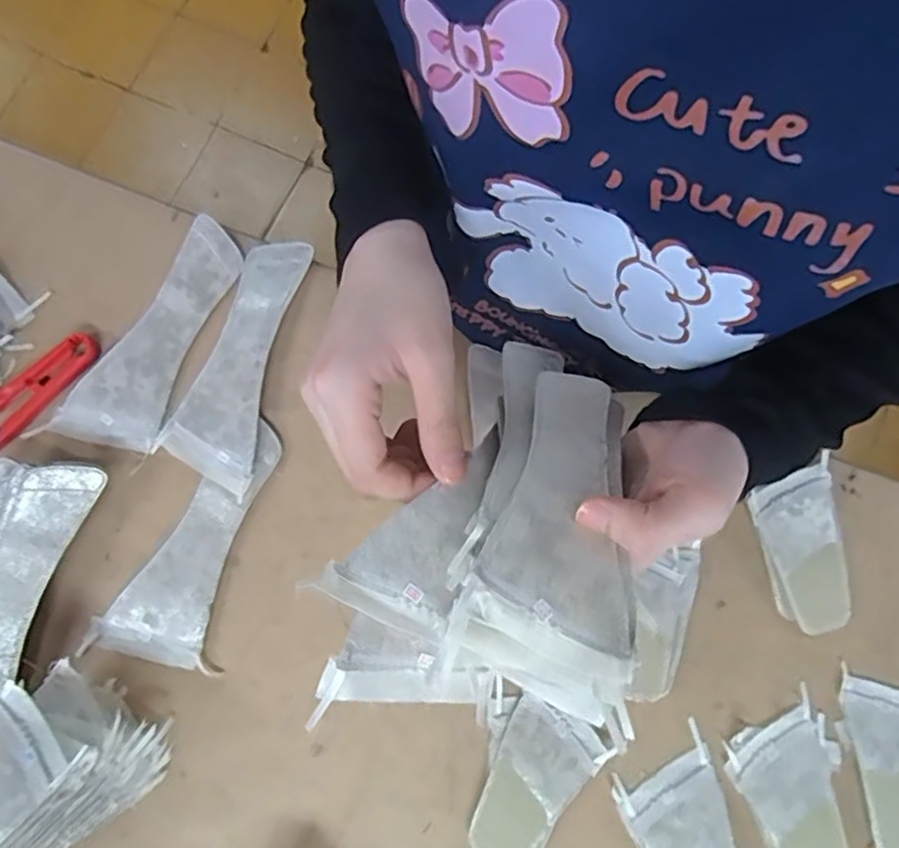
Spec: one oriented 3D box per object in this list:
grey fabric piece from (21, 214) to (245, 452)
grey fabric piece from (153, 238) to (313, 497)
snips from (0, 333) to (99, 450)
[{"bbox_3d":[-0.189,-0.055,0.437,0.060,0.020,0.166,31,78,6],"label":"grey fabric piece"},{"bbox_3d":[-0.130,-0.043,0.440,0.063,0.014,0.163,21,77,4],"label":"grey fabric piece"},{"bbox_3d":[-0.275,-0.016,0.430,0.030,0.013,0.113,43,79,8],"label":"snips"}]

